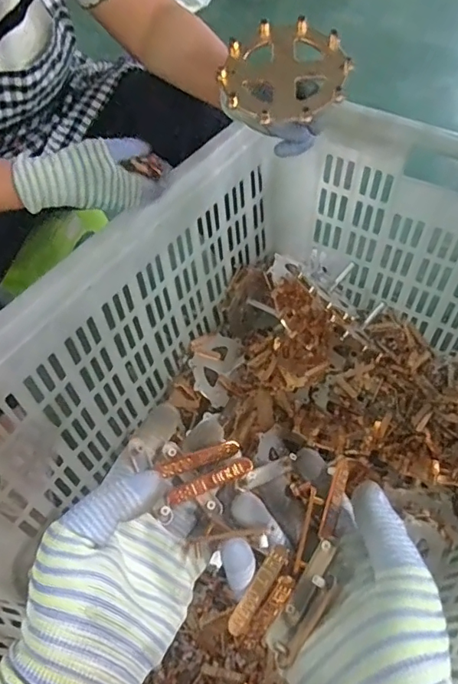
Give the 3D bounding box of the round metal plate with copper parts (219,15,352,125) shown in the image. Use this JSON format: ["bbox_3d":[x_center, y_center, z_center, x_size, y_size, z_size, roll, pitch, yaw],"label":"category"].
[{"bbox_3d":[0.062,-0.283,0.522,0.123,0.015,0.121,-2,73,8],"label":"round metal plate with copper parts"}]

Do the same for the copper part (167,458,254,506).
[{"bbox_3d":[-0.012,0.088,0.316,0.057,0.007,0.010,-22,56,-5],"label":"copper part"}]

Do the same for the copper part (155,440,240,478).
[{"bbox_3d":[-0.020,0.075,0.321,0.053,0.007,0.009,-16,55,-13],"label":"copper part"}]

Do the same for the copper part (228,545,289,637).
[{"bbox_3d":[0.018,0.148,0.296,0.011,0.005,0.055,29,78,22],"label":"copper part"}]

